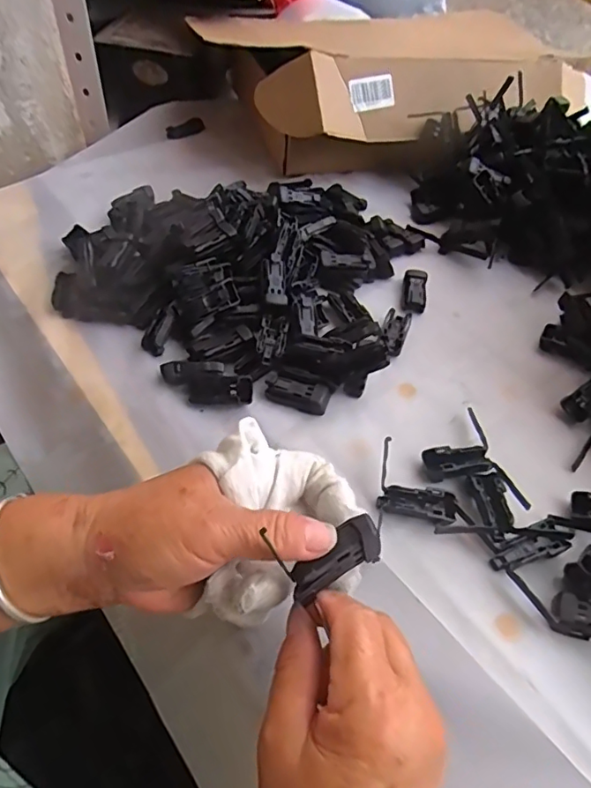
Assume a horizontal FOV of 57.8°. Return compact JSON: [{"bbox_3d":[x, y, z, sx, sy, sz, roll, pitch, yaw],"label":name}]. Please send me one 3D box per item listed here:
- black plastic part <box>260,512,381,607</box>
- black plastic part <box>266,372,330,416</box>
[{"bbox_3d":[0.019,0.079,0.250,0.048,0.015,0.017,-34,60,-13],"label":"black plastic part"},{"bbox_3d":[0.001,-0.002,0.399,0.049,0.014,0.021,18,51,10],"label":"black plastic part"}]

